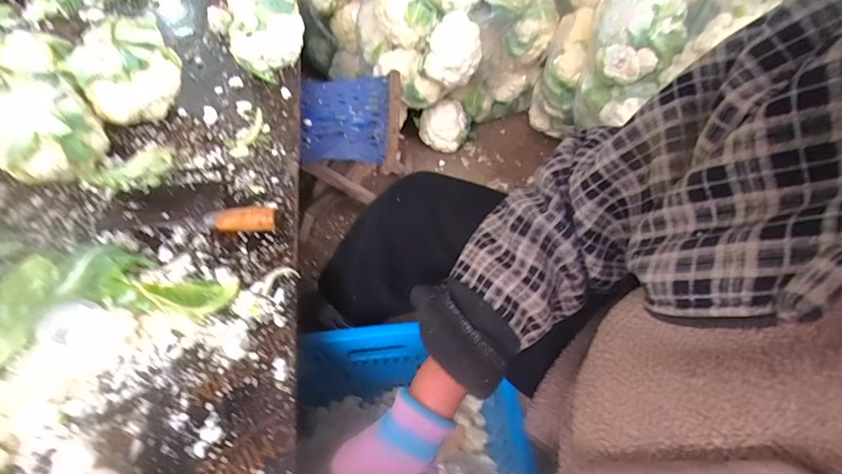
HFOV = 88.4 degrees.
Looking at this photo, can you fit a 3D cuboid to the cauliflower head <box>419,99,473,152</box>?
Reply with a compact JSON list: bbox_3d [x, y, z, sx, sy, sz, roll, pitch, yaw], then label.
[{"bbox_3d":[0.066,-0.321,1.238,0.146,0.109,0.108,10,53,8],"label":"cauliflower head"}]

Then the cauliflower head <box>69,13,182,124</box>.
[{"bbox_3d":[-0.495,-0.286,0.738,0.151,0.109,0.137,-24,56,-17],"label":"cauliflower head"}]

